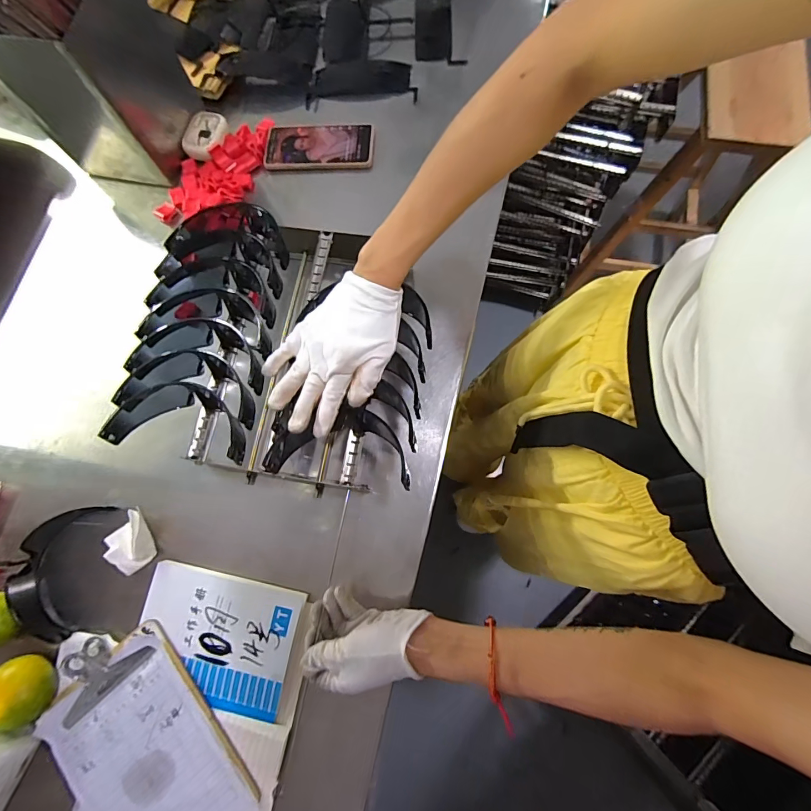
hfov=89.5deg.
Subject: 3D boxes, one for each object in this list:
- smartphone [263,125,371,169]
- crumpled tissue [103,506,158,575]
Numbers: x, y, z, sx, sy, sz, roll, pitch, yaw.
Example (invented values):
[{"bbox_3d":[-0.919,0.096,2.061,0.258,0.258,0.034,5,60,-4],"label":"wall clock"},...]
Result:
[{"bbox_3d":[-0.129,-0.388,0.613,0.159,0.013,0.075,2,76,4],"label":"smartphone"},{"bbox_3d":[-0.314,0.156,0.467,0.057,0.038,0.057,43,80,12],"label":"crumpled tissue"}]

